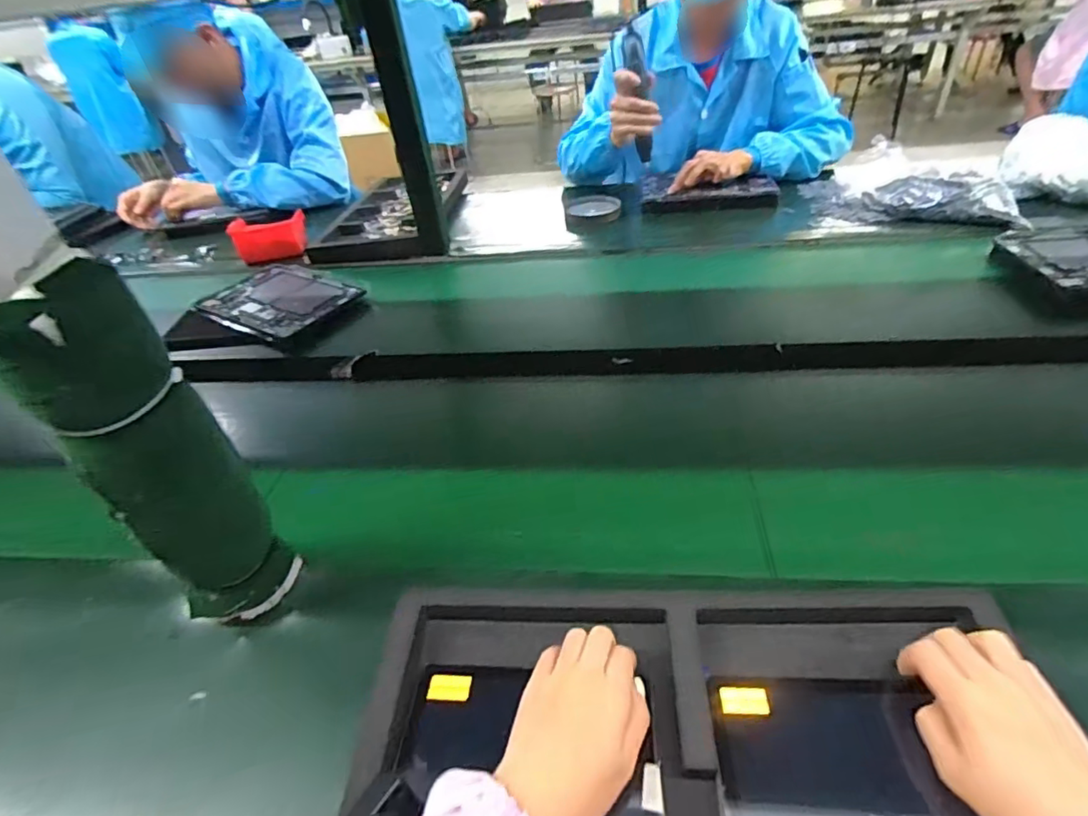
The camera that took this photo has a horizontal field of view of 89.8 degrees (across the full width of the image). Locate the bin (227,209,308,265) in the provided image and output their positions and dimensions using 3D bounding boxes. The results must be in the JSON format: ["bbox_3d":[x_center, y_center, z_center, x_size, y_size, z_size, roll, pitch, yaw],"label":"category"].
[{"bbox_3d":[-0.502,-0.320,1.003,0.122,0.056,0.090,-15,41,-8],"label":"bin"}]

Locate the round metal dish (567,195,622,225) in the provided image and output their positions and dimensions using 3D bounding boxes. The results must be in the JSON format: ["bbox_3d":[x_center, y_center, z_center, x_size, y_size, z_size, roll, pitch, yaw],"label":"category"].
[{"bbox_3d":[0.098,-0.390,1.066,0.102,0.016,0.094,-3,41,6],"label":"round metal dish"}]

